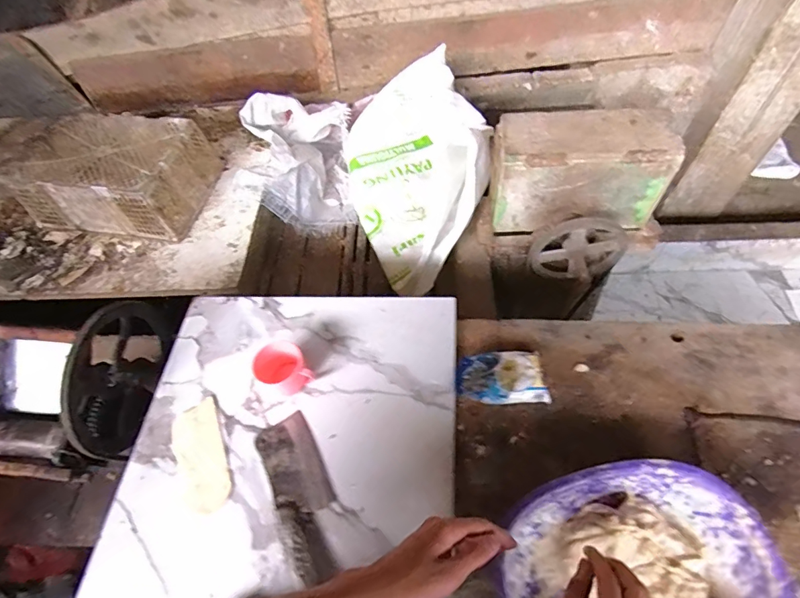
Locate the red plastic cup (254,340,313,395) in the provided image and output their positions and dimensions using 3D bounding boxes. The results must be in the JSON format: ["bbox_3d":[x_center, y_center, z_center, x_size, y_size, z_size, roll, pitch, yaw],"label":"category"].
[{"bbox_3d":[-0.186,0.113,0.714,0.076,0.068,0.061,-26,57,-13],"label":"red plastic cup"}]

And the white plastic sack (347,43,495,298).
[{"bbox_3d":[0.048,-0.387,1.267,0.401,0.225,0.736,-5,55,0],"label":"white plastic sack"}]

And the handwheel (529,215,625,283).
[{"bbox_3d":[0.401,-0.097,1.003,0.196,0.200,0.063,-14,55,-5],"label":"handwheel"}]

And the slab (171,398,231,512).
[{"bbox_3d":[-0.303,0.237,0.679,0.071,0.010,0.161,-21,56,-10],"label":"slab"}]

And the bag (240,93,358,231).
[{"bbox_3d":[-0.297,-0.432,1.441,0.319,0.260,0.363,-14,55,-5],"label":"bag"}]

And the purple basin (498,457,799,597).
[{"bbox_3d":[0.273,0.320,0.529,0.308,0.075,0.227,-23,57,-12],"label":"purple basin"}]

